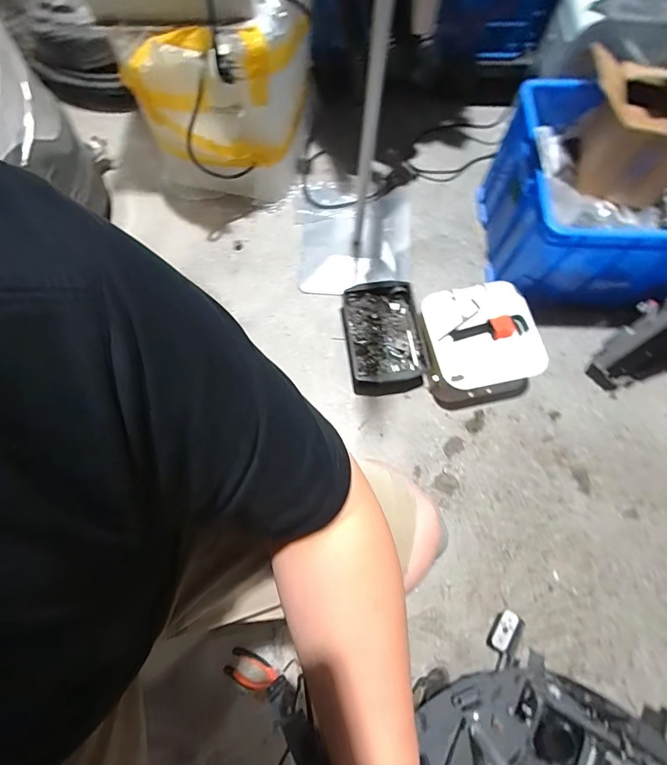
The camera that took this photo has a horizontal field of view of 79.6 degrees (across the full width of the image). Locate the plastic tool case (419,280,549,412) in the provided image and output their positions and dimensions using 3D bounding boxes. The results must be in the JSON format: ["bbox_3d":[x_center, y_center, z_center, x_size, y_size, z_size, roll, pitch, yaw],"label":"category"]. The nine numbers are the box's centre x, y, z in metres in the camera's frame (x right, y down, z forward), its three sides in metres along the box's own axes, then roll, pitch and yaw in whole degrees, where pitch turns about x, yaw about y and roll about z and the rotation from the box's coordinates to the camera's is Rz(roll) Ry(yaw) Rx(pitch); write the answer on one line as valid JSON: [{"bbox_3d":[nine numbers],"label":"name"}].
[{"bbox_3d":[0.337,-0.088,0.951,0.246,0.127,0.261,-12,72,-4],"label":"plastic tool case"}]

